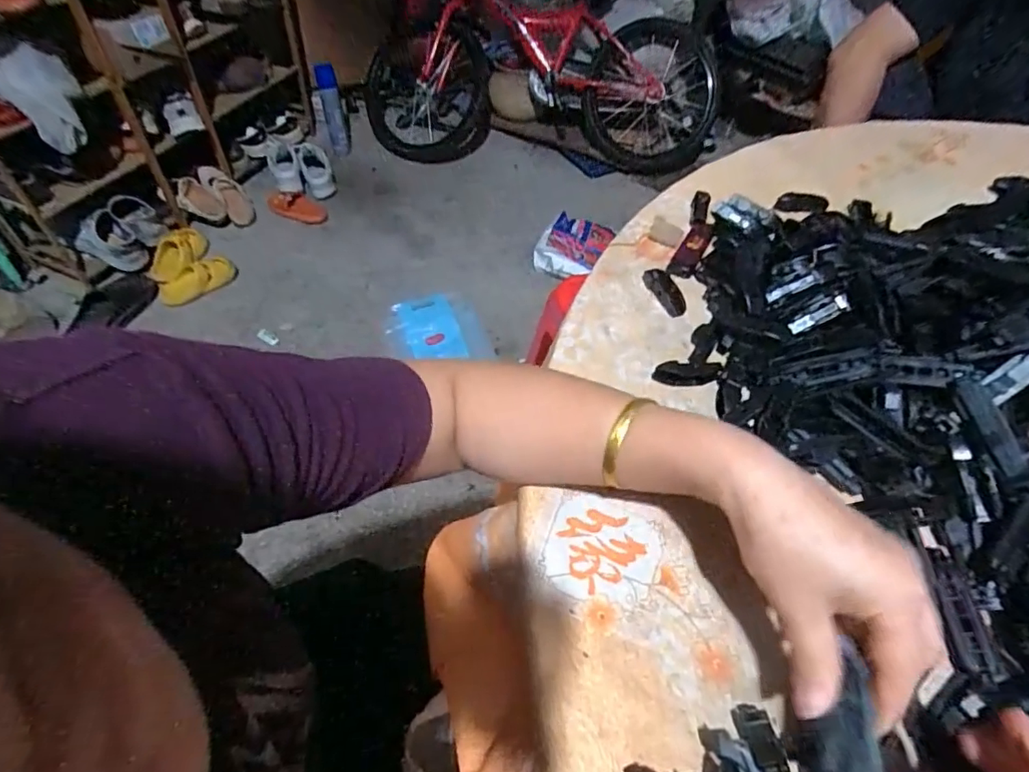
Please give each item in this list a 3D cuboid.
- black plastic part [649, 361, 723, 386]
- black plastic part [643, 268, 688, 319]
[{"bbox_3d":[0.133,-0.010,0.409,0.053,0.015,0.014,-2,52,-4],"label":"black plastic part"},{"bbox_3d":[0.129,-0.083,0.463,0.016,0.016,0.052,-17,55,-16],"label":"black plastic part"}]

